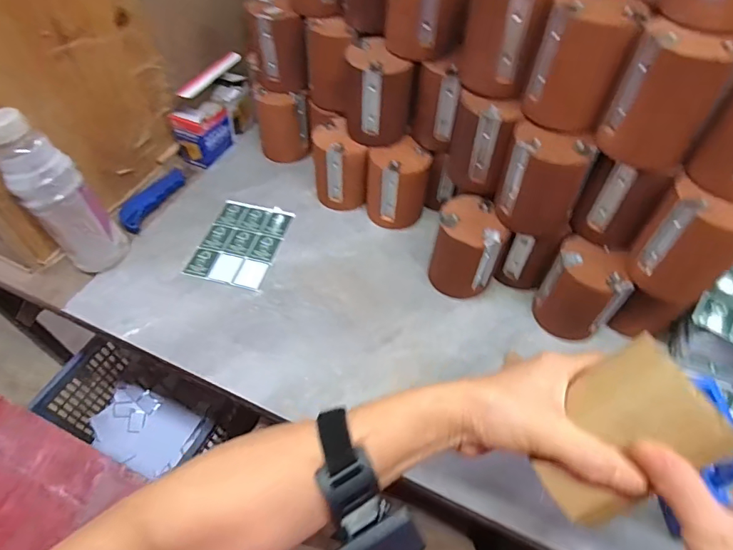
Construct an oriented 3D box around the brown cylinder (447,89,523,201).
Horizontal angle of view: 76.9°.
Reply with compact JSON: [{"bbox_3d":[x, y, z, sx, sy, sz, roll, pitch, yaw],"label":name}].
[{"bbox_3d":[0.126,-0.144,0.511,0.062,0.104,0.059,9,54,5],"label":"brown cylinder"}]

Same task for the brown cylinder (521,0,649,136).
[{"bbox_3d":[0.195,-0.199,0.429,0.073,0.100,0.072,17,55,10],"label":"brown cylinder"}]

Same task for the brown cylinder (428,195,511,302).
[{"bbox_3d":[0.119,-0.033,0.547,0.079,0.094,0.078,1,54,-1],"label":"brown cylinder"}]

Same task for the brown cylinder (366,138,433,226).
[{"bbox_3d":[0.042,-0.121,0.617,0.080,0.096,0.073,5,54,2],"label":"brown cylinder"}]

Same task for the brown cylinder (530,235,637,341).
[{"bbox_3d":[0.235,0.019,0.513,0.079,0.100,0.063,38,61,23],"label":"brown cylinder"}]

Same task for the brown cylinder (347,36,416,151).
[{"bbox_3d":[0.014,-0.224,0.569,0.079,0.103,0.079,1,54,-1],"label":"brown cylinder"}]

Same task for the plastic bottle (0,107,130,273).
[{"bbox_3d":[-0.342,-0.086,0.518,0.067,0.188,0.063,-38,63,-25],"label":"plastic bottle"}]

